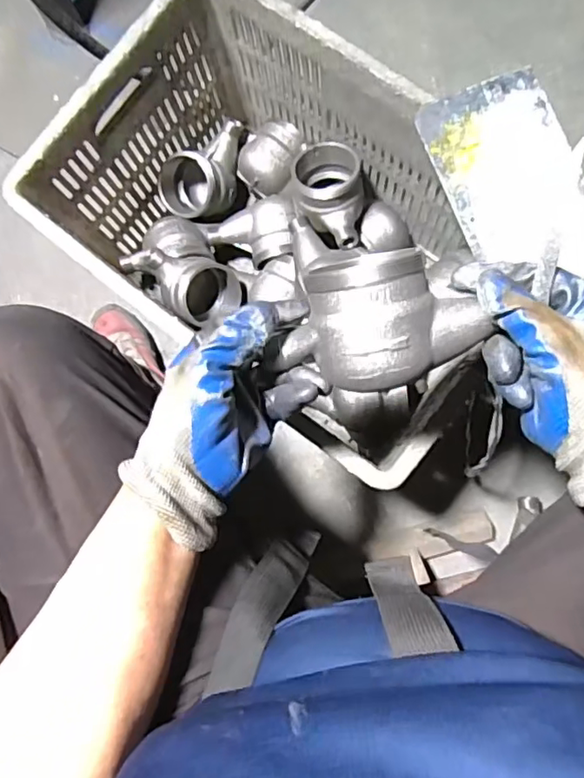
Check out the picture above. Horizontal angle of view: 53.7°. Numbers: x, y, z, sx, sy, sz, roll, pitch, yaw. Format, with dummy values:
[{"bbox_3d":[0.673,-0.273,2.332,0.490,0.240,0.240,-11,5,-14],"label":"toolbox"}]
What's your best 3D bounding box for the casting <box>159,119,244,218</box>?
[{"bbox_3d":[-0.105,-0.266,0.739,0.123,0.081,0.077,-26,83,0],"label":"casting"}]

